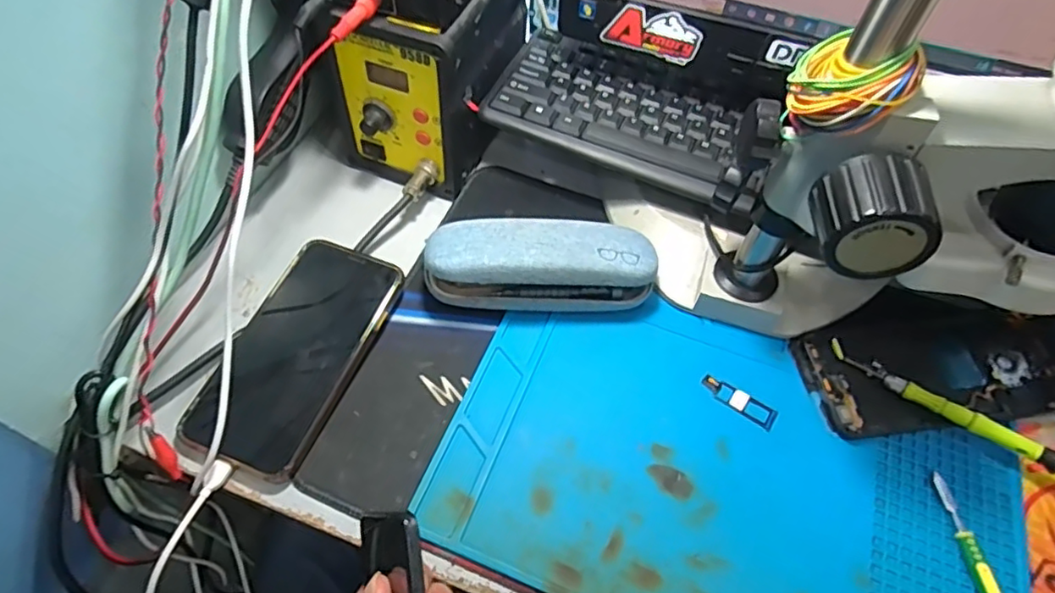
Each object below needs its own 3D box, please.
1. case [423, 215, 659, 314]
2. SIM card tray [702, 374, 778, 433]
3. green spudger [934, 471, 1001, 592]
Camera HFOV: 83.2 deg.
[{"bbox_3d":[0.009,-0.024,0.419,0.154,0.052,0.062,0,57,-1],"label":"case"},{"bbox_3d":[0.140,0.068,0.392,0.051,0.004,0.016,32,62,18],"label":"SIM card tray"},{"bbox_3d":[0.257,0.160,0.333,0.010,0.008,0.121,-2,57,-2],"label":"green spudger"}]

